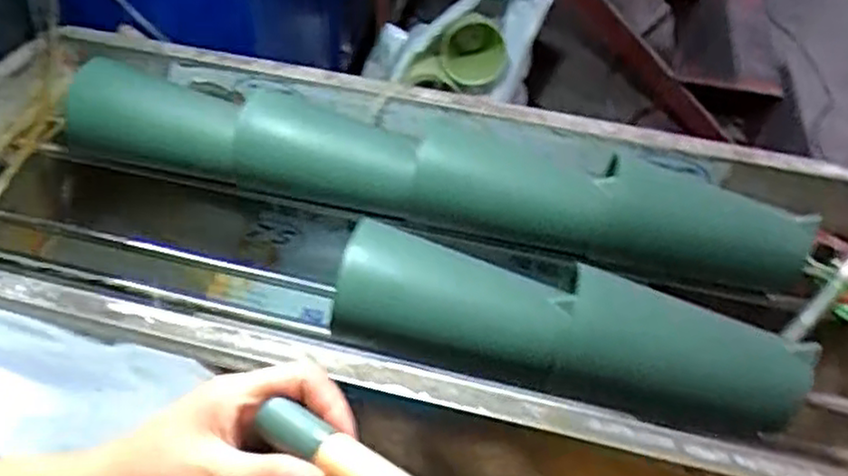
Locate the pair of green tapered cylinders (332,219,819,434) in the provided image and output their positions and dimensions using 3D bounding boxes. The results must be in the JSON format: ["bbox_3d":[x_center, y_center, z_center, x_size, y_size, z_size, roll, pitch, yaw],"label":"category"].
[{"bbox_3d":[0.142,0.090,0.731,0.466,0.094,0.103,11,44,8],"label":"pair of green tapered cylinders"}]

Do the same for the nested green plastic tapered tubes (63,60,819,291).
[{"bbox_3d":[-0.014,-0.096,0.932,0.940,0.113,0.111,13,44,10],"label":"nested green plastic tapered tubes"}]

